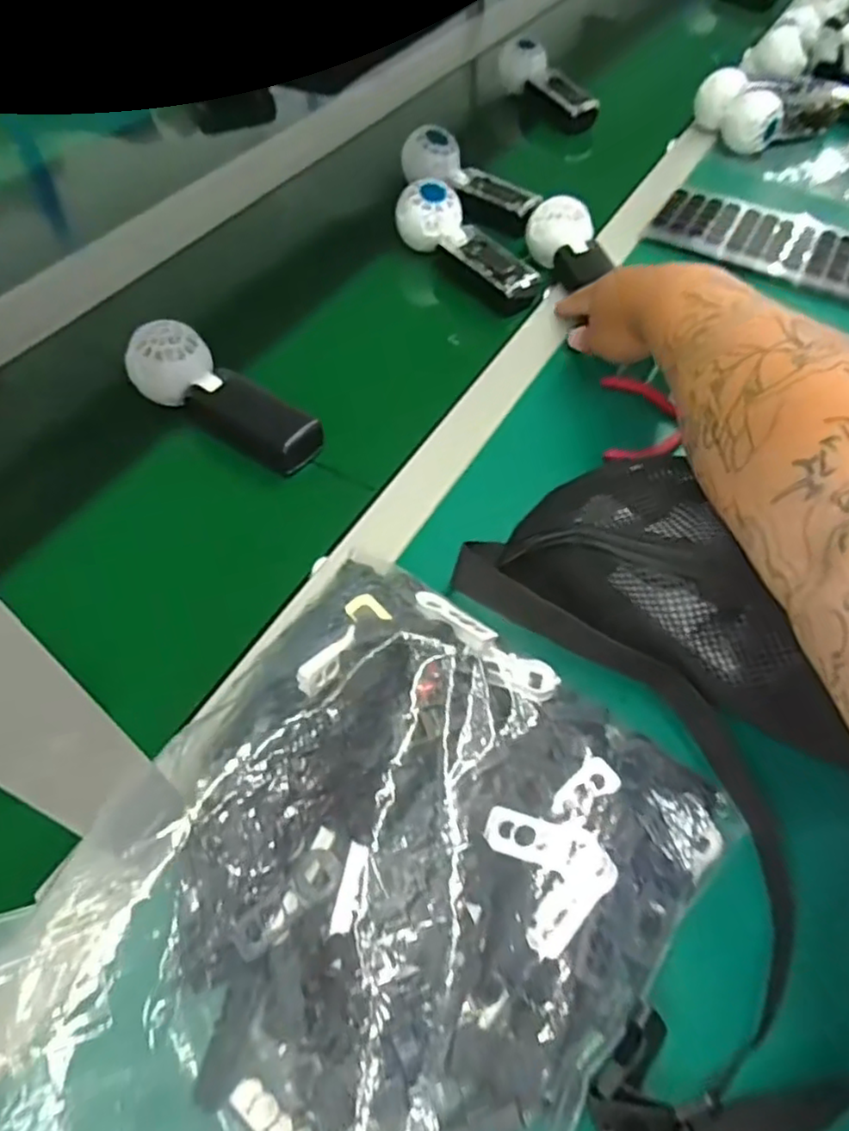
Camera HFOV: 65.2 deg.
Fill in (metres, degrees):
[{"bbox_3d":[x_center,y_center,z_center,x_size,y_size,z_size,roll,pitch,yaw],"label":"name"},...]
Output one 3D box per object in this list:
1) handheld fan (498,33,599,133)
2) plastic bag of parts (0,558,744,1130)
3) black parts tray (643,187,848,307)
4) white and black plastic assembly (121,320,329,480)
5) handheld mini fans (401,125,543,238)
[{"bbox_3d":[0.168,-0.637,0.886,0.058,0.050,0.166,-33,76,-24],"label":"handheld fan"},{"bbox_3d":[-0.042,0.160,0.285,0.262,0.088,0.367,34,59,20],"label":"plastic bag of parts"},{"bbox_3d":[0.394,-0.315,0.682,0.313,0.026,0.128,27,57,16],"label":"black parts tray"},{"bbox_3d":[-0.153,-0.131,0.512,0.161,0.058,0.056,28,58,17],"label":"white and black plastic assembly"},{"bbox_3d":[0.050,-0.409,0.729,0.173,0.075,0.066,38,61,22],"label":"handheld mini fans"}]

